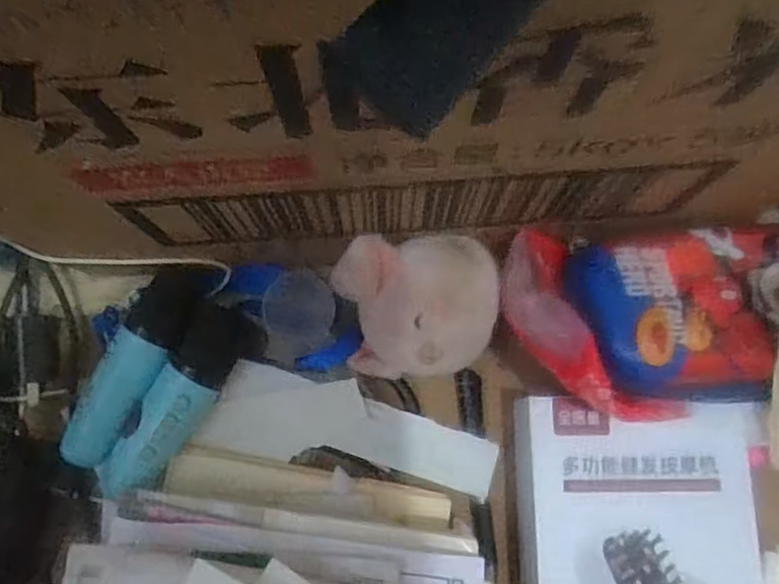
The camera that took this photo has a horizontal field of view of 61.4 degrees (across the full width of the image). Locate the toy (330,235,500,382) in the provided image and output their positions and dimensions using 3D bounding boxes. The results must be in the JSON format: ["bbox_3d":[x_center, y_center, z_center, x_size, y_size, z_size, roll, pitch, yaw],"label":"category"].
[{"bbox_3d":[0.016,0.012,0.392,0.087,0.077,0.074,-5,80,-2],"label":"toy"}]

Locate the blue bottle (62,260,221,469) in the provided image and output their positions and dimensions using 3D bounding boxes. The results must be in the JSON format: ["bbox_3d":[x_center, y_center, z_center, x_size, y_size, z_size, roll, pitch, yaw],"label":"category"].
[{"bbox_3d":[-0.157,0.043,0.408,0.040,0.036,0.140,30,81,4],"label":"blue bottle"}]

